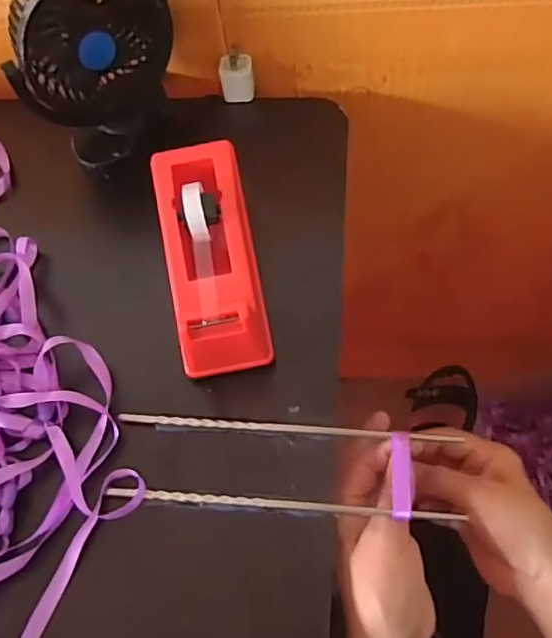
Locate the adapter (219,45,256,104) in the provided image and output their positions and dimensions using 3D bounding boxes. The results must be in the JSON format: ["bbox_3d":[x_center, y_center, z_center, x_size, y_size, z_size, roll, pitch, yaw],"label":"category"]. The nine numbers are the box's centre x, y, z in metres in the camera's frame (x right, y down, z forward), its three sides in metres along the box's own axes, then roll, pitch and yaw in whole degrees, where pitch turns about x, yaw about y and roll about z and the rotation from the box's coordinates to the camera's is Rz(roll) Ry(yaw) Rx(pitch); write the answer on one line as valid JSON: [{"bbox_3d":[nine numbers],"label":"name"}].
[{"bbox_3d":[-0.033,-0.209,0.525,0.028,0.040,0.024,-7,64,3],"label":"adapter"}]

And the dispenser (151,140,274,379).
[{"bbox_3d":[-0.045,-0.041,0.421,0.062,0.069,0.158,-11,64,1],"label":"dispenser"}]

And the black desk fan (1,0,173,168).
[{"bbox_3d":[-0.140,-0.196,0.470,0.075,0.133,0.120,28,70,18],"label":"black desk fan"}]

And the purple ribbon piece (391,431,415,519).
[{"bbox_3d":[0.077,0.093,0.375,0.011,0.007,0.051,-1,60,3],"label":"purple ribbon piece"}]

